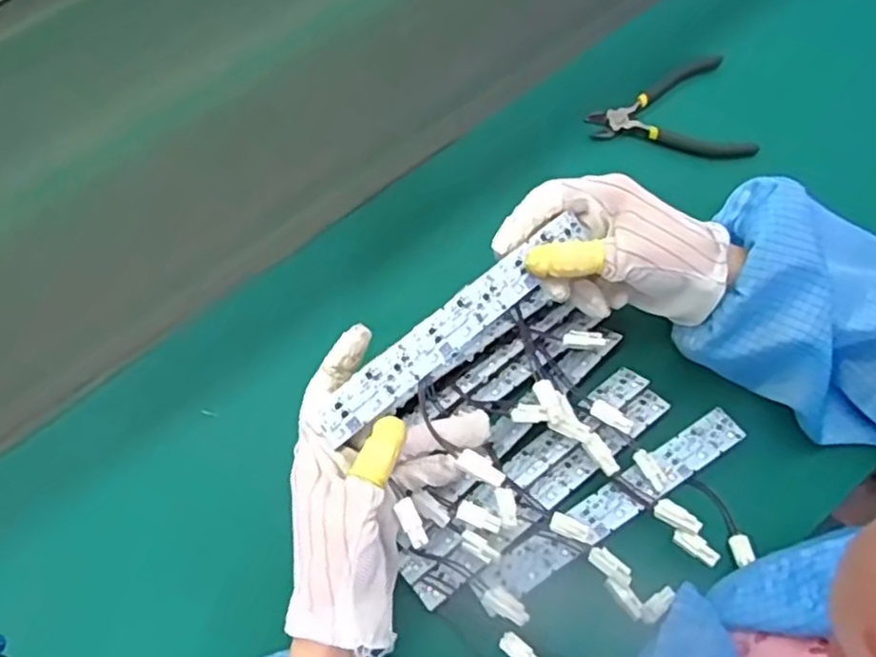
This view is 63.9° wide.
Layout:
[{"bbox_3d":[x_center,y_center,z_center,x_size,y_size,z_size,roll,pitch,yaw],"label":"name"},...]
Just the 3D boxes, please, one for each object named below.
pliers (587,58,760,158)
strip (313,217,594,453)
[{"bbox_3d":[0.176,-0.167,0.545,0.119,0.012,0.093,-11,66,-2],"label":"pliers"},{"bbox_3d":[0.012,-0.003,0.389,0.181,0.004,0.025,-38,99,-16],"label":"strip"}]

